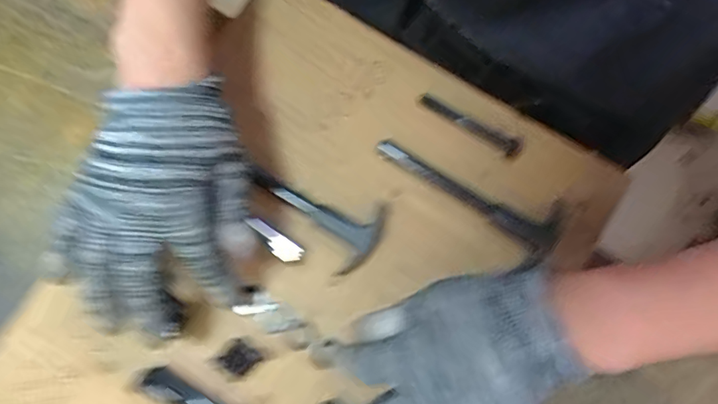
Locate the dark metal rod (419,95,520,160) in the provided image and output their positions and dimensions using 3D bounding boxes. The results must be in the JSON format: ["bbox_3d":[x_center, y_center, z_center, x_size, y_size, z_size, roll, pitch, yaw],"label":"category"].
[{"bbox_3d":[0.076,-0.053,0.344,0.074,0.006,0.012,33,81,6],"label":"dark metal rod"}]

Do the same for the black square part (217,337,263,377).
[{"bbox_3d":[-0.078,0.103,0.325,0.021,0.005,0.021,38,82,7],"label":"black square part"}]

